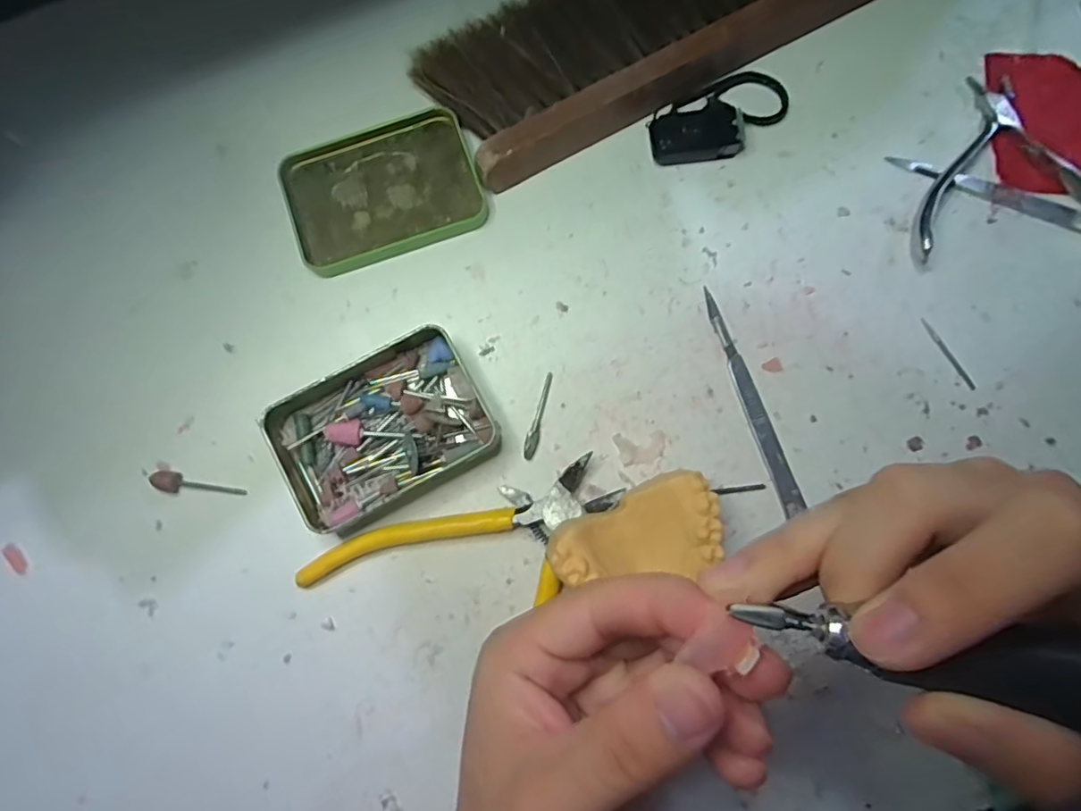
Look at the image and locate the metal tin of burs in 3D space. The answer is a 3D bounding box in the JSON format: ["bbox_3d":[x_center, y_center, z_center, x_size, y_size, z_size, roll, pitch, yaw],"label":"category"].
[{"bbox_3d":[-0.076,0.010,0.276,0.095,0.022,0.074,-27,80,-4],"label":"metal tin of burs"}]

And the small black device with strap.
[{"bbox_3d":[0.095,-0.153,0.305,0.080,0.016,0.040,-27,80,-4],"label":"small black device with strap"}]

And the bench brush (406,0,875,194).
[{"bbox_3d":[0.105,-0.228,0.310,0.342,0.029,0.095,-31,81,-4],"label":"bench brush"}]

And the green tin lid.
[{"bbox_3d":[-0.083,-0.114,0.305,0.097,0.009,0.071,-20,80,-2],"label":"green tin lid"}]

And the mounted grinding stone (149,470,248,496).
[{"bbox_3d":[-0.165,0.039,0.279,0.043,0.009,0.010,8,80,3],"label":"mounted grinding stone"}]

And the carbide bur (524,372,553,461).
[{"bbox_3d":[-0.001,0.005,0.285,0.006,0.004,0.044,13,80,4],"label":"carbide bur"}]

